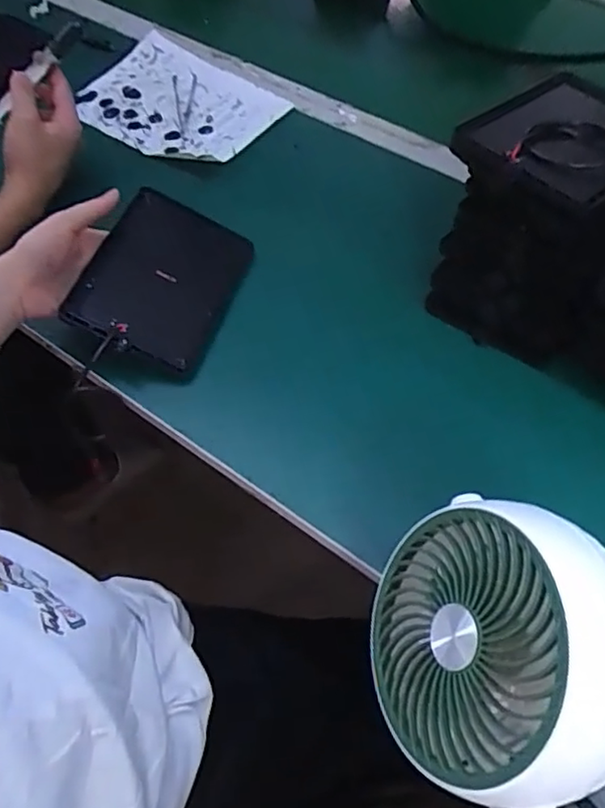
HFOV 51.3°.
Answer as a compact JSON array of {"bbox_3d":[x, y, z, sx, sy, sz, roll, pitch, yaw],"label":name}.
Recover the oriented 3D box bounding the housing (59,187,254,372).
[{"bbox_3d":[-0.123,-0.113,0.574,0.120,0.023,0.161,31,62,-19],"label":"housing"}]

